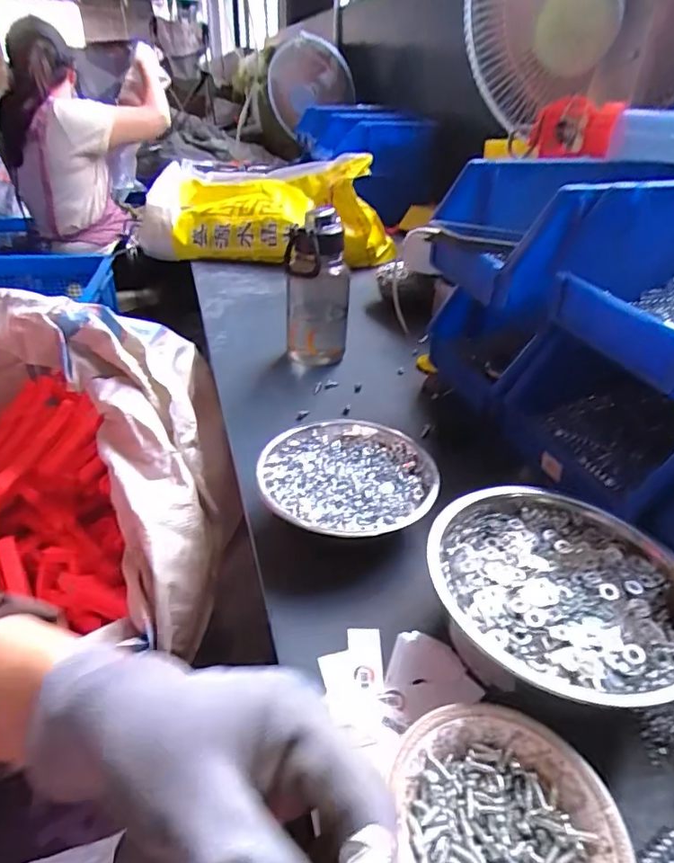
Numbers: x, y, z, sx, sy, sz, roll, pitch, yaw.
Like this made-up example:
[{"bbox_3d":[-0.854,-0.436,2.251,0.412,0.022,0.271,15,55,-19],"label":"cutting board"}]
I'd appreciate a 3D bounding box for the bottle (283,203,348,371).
[{"bbox_3d":[-0.030,-0.210,0.755,0.096,0.203,0.085,-2,34,-6],"label":"bottle"}]

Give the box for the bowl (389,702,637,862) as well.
[{"bbox_3d":[0.088,0.218,0.271,0.112,0.041,0.118,2,34,-1],"label":"bowl"}]

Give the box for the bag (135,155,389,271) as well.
[{"bbox_3d":[-0.157,-0.528,1.219,0.556,0.202,0.269,7,34,6],"label":"bag"}]

